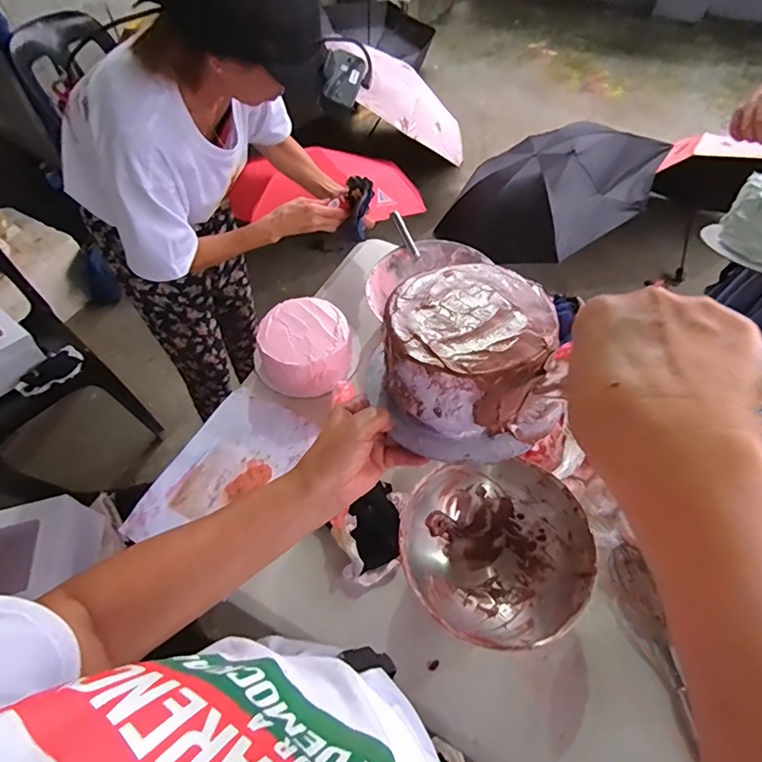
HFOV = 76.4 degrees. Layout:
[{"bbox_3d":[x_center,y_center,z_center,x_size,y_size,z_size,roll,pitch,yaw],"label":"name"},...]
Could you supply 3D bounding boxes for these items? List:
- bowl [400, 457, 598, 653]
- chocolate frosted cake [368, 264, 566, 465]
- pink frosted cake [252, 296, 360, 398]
[{"bbox_3d":[0.149,0.231,0.655,0.231,0.093,0.225,-1,55,1],"label":"bowl"},{"bbox_3d":[0.069,-0.019,0.457,0.151,0.096,0.168,-5,55,-1],"label":"chocolate frosted cake"},{"bbox_3d":[-0.128,-0.058,0.858,0.166,0.099,0.162,-1,55,1],"label":"pink frosted cake"}]

